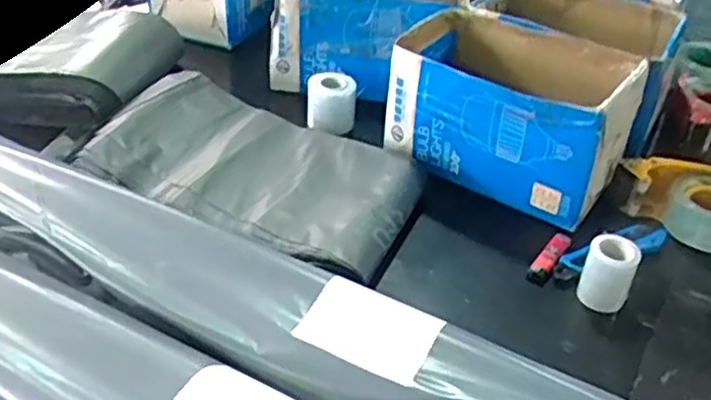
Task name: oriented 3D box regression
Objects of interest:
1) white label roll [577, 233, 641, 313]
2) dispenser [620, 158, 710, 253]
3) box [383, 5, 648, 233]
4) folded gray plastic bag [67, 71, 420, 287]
[{"bbox_3d":[0.263,0.077,0.753,0.052,0.071,0.044,20,40,19],"label":"white label roll"},{"bbox_3d":[0.398,0.001,0.860,0.156,0.072,0.087,23,41,22],"label":"dispenser"},{"bbox_3d":[0.202,-0.123,0.923,0.283,0.142,0.213,22,41,22],"label":"box"},{"bbox_3d":[-0.120,-0.050,0.878,0.394,0.036,0.257,17,39,16],"label":"folded gray plastic bag"}]

